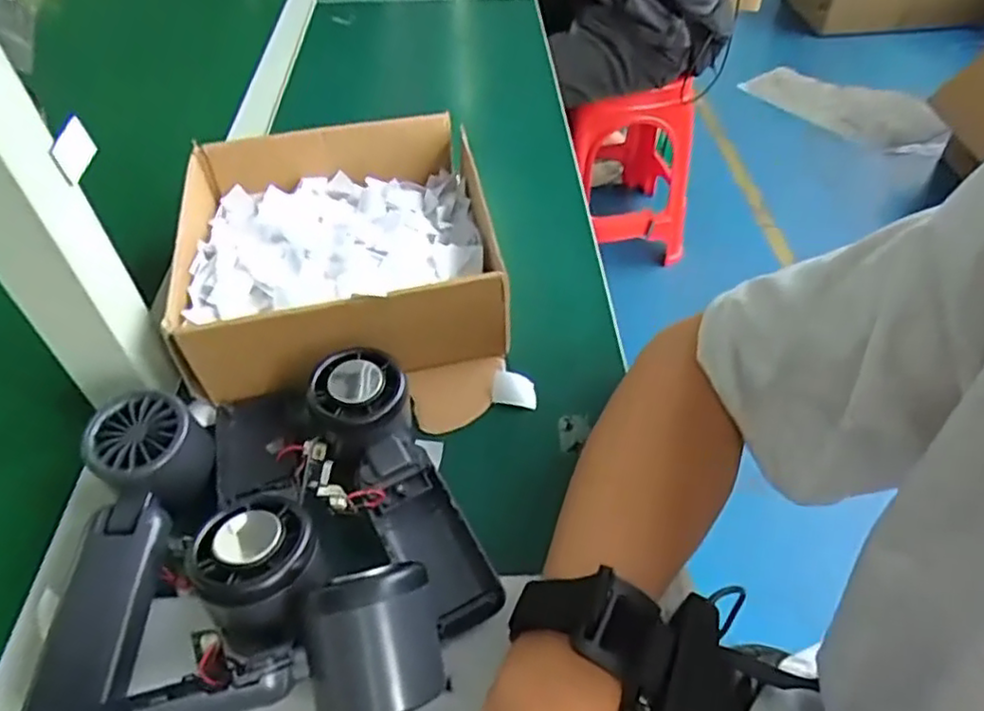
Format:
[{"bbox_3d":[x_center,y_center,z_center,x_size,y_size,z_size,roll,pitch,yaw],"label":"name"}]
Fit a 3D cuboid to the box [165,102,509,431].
[{"bbox_3d":[-0.106,-0.073,0.474,0.202,0.073,0.224,-8,48,-6],"label":"box"}]

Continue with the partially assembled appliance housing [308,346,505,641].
[{"bbox_3d":[-0.047,0.069,0.358,0.055,0.063,0.156,-24,52,-20],"label":"partially assembled appliance housing"}]

